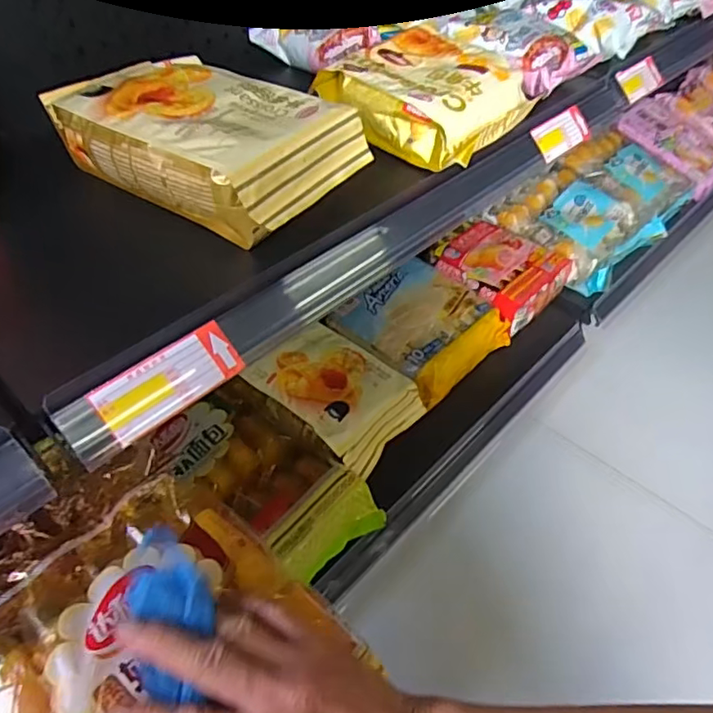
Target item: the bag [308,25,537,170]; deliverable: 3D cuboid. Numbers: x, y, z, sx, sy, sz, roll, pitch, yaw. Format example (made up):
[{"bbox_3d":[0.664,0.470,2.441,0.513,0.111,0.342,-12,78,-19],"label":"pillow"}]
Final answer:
[{"bbox_3d":[0.068,-0.258,0.552,0.141,0.063,0.183,-34,54,-29],"label":"bag"}]

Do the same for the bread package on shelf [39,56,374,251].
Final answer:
[{"bbox_3d":[-0.133,-0.190,0.486,0.261,0.062,0.142,27,51,25],"label":"bread package on shelf"}]

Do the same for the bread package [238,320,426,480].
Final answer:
[{"bbox_3d":[-0.031,0.040,0.697,0.199,0.049,0.138,30,52,26],"label":"bread package"}]

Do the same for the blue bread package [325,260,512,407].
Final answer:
[{"bbox_3d":[0.089,-0.042,0.775,0.179,0.060,0.176,-33,54,-28],"label":"blue bread package"}]

